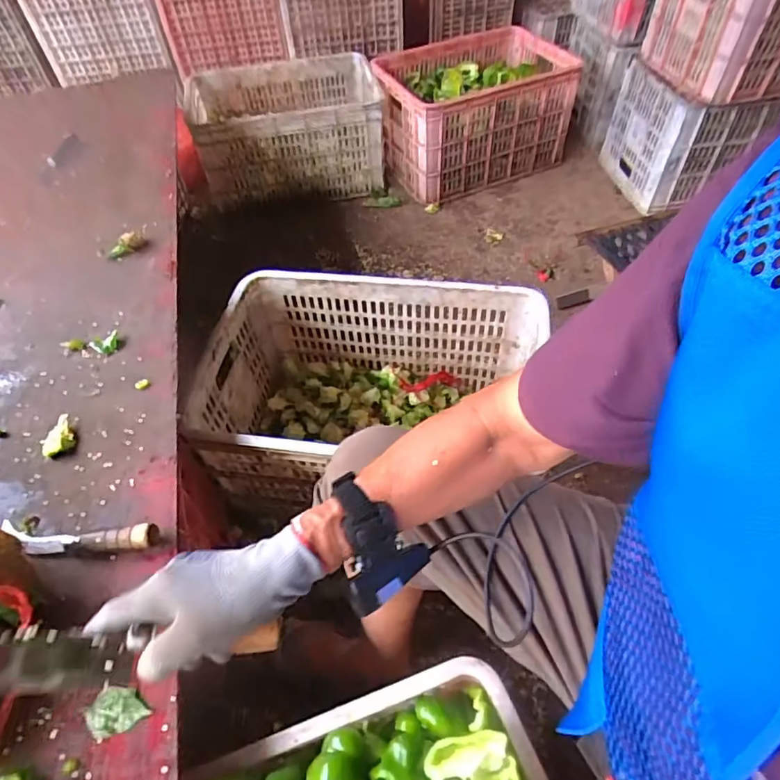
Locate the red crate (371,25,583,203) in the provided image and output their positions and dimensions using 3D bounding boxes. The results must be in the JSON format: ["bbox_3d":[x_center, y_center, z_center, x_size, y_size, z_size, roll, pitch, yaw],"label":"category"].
[{"bbox_3d":[0.239,-0.786,1.492,0.546,0.284,0.326,-19,52,-17],"label":"red crate"}]

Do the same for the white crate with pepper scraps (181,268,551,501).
[{"bbox_3d":[-0.025,0.022,0.880,0.516,0.269,0.350,6,49,4],"label":"white crate with pepper scraps"}]

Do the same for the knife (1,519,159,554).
[{"bbox_3d":[-0.335,0.155,0.550,0.183,0.028,0.030,1,53,4],"label":"knife"}]

